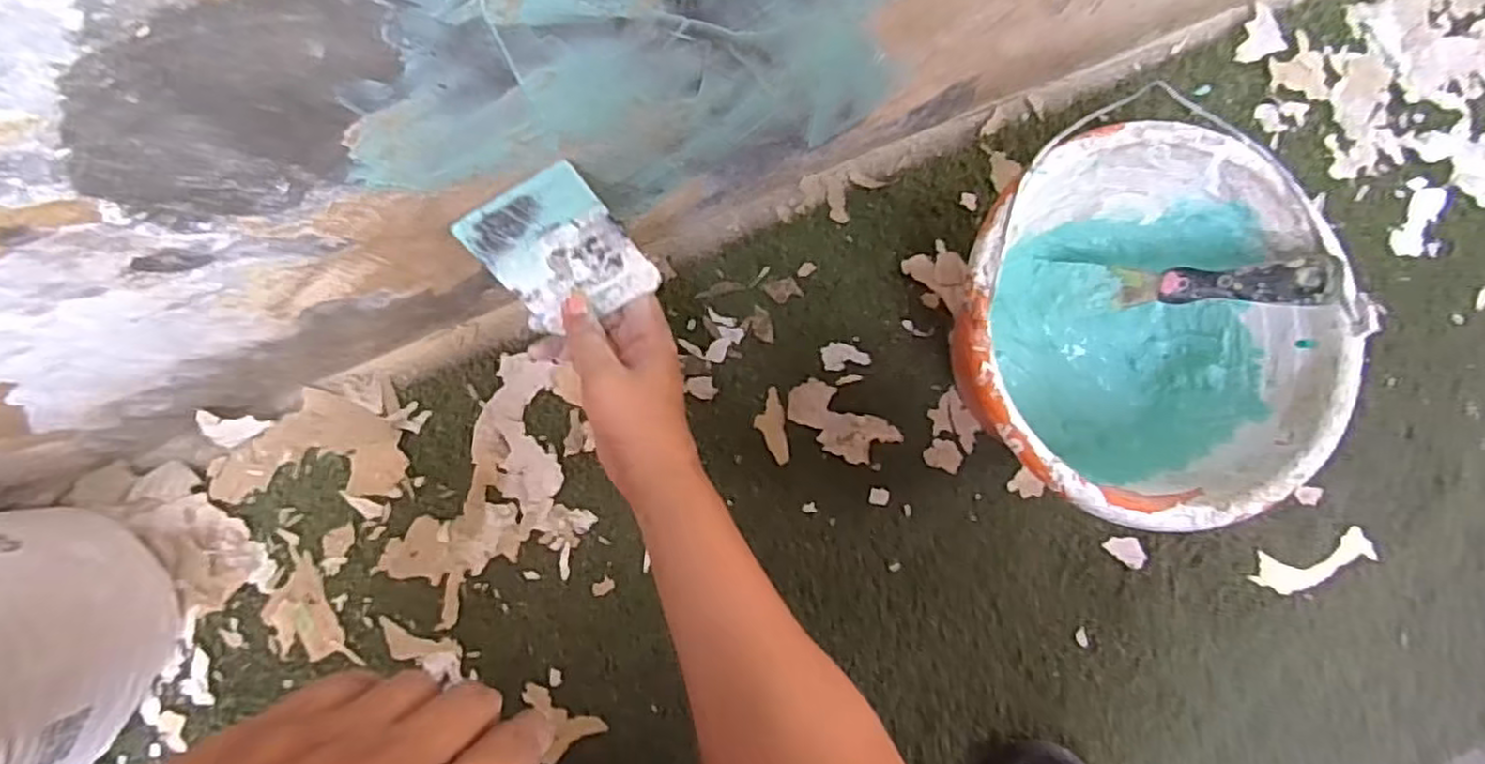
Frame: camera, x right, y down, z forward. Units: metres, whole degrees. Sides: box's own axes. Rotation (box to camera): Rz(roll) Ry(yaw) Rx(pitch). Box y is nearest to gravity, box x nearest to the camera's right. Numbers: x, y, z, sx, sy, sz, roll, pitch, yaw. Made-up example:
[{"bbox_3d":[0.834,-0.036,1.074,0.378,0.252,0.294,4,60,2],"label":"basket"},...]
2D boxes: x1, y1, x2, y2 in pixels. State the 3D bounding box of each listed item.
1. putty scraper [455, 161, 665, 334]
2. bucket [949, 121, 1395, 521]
[{"bbox_3d":[-0.108,-0.075,0.439,0.081,0.100,0.005,-25,48,10],"label":"putty scraper"},{"bbox_3d":[0.253,-0.029,0.522,0.241,0.166,0.235,0,84,-3],"label":"bucket"}]

